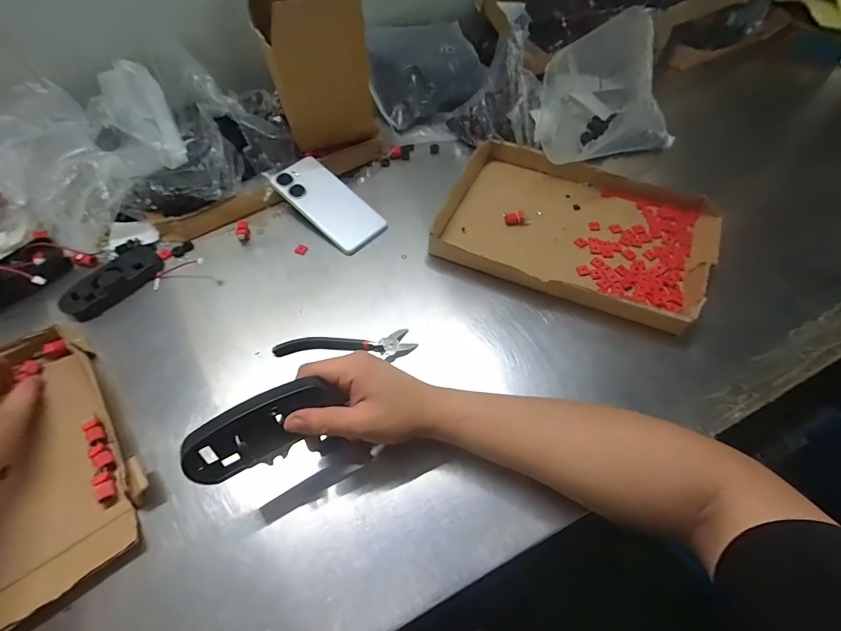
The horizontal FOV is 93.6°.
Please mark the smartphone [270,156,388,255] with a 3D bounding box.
[{"bbox_3d":[-0.126,-0.154,0.536,0.074,0.009,0.164,-40,74,-19],"label":"smartphone"}]

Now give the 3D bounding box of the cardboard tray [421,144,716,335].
[{"bbox_3d":[0.202,-0.116,0.505,0.334,0.033,0.244,19,59,13],"label":"cardboard tray"}]

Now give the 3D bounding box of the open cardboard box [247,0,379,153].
[{"bbox_3d":[-0.149,-0.371,0.527,0.126,0.236,0.148,-22,59,-13],"label":"open cardboard box"}]

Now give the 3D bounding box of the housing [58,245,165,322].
[{"bbox_3d":[-0.376,-0.046,0.482,0.066,0.014,0.114,36,64,22],"label":"housing"}]

